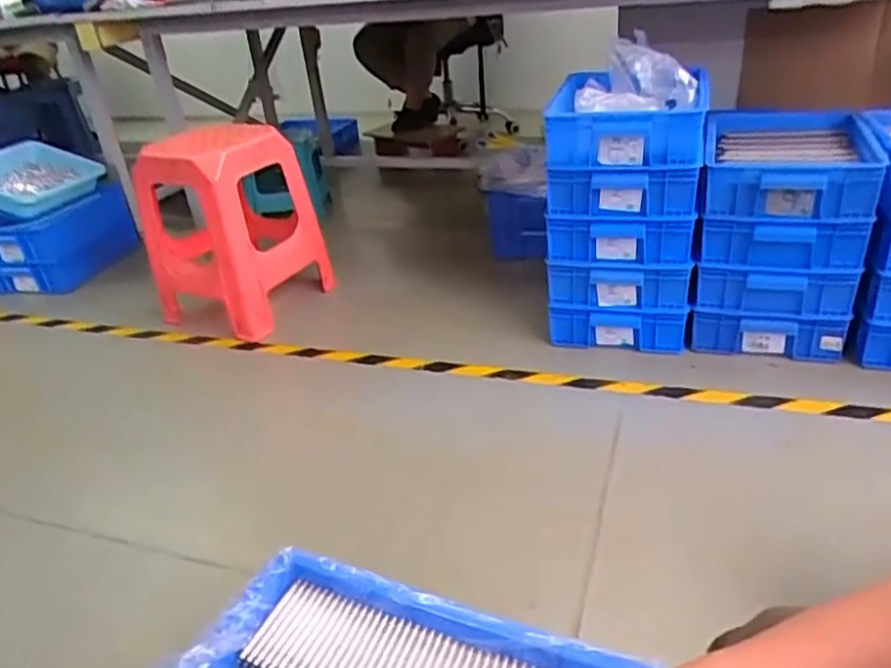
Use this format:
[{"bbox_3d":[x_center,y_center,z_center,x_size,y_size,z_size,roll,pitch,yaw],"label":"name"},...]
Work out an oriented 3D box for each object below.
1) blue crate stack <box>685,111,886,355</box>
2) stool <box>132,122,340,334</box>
[{"bbox_3d":[0.710,-0.207,1.501,0.298,0.421,0.381,5,31,19],"label":"blue crate stack"},{"bbox_3d":[-0.532,-0.272,1.750,0.323,0.472,0.347,17,37,35],"label":"stool"}]

